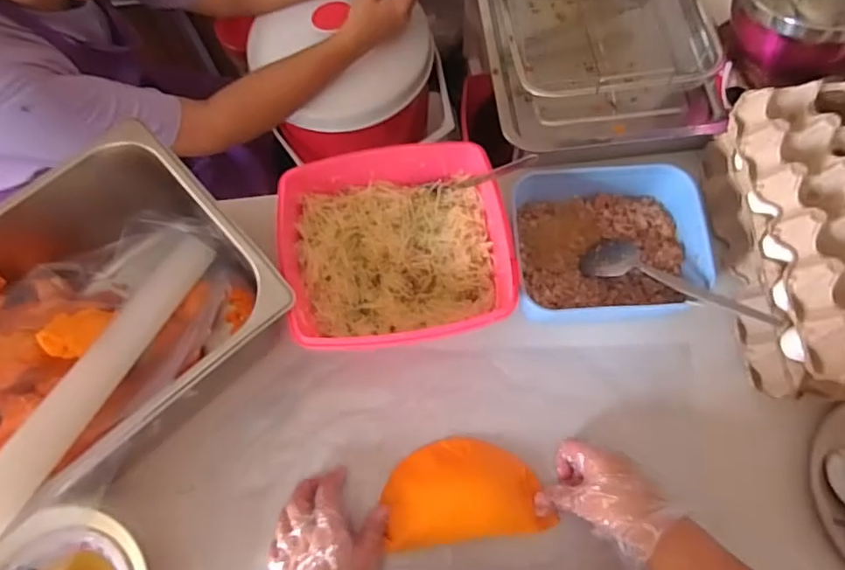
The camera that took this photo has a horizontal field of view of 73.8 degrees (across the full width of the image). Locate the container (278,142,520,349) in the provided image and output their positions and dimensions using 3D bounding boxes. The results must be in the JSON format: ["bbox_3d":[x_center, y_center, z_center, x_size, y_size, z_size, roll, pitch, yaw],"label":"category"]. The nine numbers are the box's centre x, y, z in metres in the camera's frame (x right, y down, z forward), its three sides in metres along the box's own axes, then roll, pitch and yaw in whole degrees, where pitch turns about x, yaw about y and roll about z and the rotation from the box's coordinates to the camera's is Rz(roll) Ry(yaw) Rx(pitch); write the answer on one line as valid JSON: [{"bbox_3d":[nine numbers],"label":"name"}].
[{"bbox_3d":[-0.024,-0.031,0.580,0.211,0.112,0.198,-8,69,-1],"label":"container"}]

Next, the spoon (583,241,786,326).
[{"bbox_3d":[0.261,-0.004,0.579,0.196,0.029,0.051,25,71,32],"label":"spoon"}]

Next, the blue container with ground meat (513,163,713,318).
[{"bbox_3d":[0.200,-0.049,0.611,0.187,0.055,0.168,0,69,2],"label":"blue container with ground meat"}]

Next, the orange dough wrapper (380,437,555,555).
[{"bbox_3d":[0.038,0.200,0.552,0.149,0.023,0.094,-7,69,0],"label":"orange dough wrapper"}]

